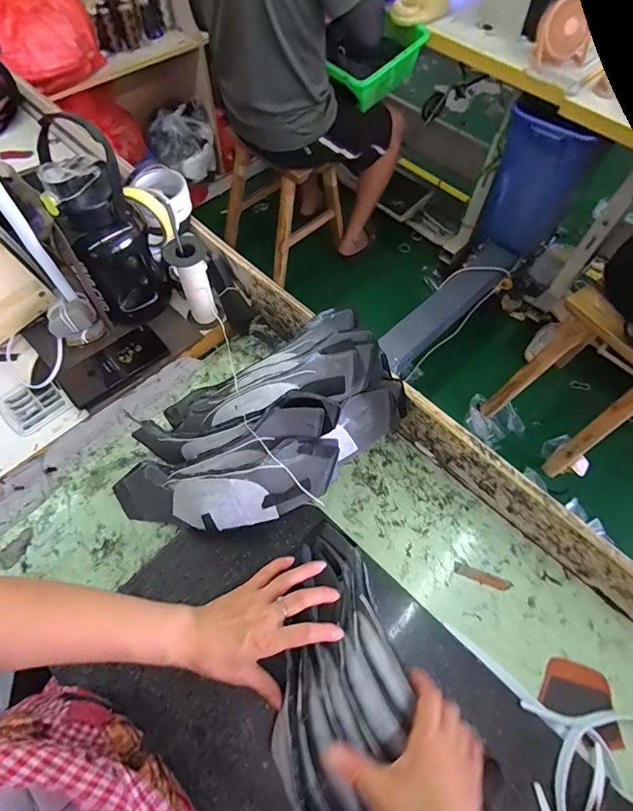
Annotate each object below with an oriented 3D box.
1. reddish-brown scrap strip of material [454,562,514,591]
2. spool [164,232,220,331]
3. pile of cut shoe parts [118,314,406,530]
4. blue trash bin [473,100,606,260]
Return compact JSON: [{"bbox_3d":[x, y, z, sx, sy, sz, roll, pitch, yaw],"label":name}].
[{"bbox_3d":[0.217,0.225,0.551,0.074,0.004,0.016,19,63,8],"label":"reddish-brown scrap strip of material"},{"bbox_3d":[-0.184,-0.178,0.642,0.053,0.147,0.054,1,62,-2],"label":"spool"},{"bbox_3d":[-0.081,0.021,0.558,0.384,0.160,0.254,-38,70,-20],"label":"pile of cut shoe parts"},{"bbox_3d":[0.750,-0.767,1.454,0.287,0.473,0.231,35,66,15],"label":"blue trash bin"}]

